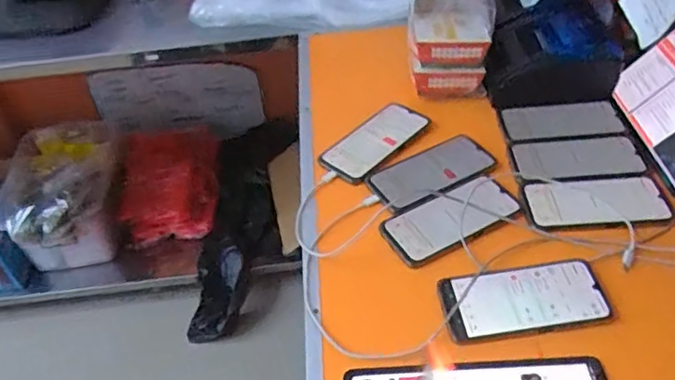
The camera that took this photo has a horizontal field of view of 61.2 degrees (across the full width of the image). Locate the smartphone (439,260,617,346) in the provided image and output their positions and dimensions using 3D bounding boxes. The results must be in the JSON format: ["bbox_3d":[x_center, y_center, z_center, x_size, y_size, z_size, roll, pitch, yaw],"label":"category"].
[{"bbox_3d":[0.198,0.118,0.611,0.165,0.012,0.083,-7,44,-2],"label":"smartphone"}]

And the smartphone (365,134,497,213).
[{"bbox_3d":[0.126,-0.026,0.766,0.160,0.016,0.081,-21,46,-15],"label":"smartphone"}]

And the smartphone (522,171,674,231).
[{"bbox_3d":[0.318,0.014,0.706,0.161,0.011,0.085,-5,44,1],"label":"smartphone"}]

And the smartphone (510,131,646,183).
[{"bbox_3d":[0.319,-0.045,0.765,0.164,0.007,0.083,-3,44,3],"label":"smartphone"}]

